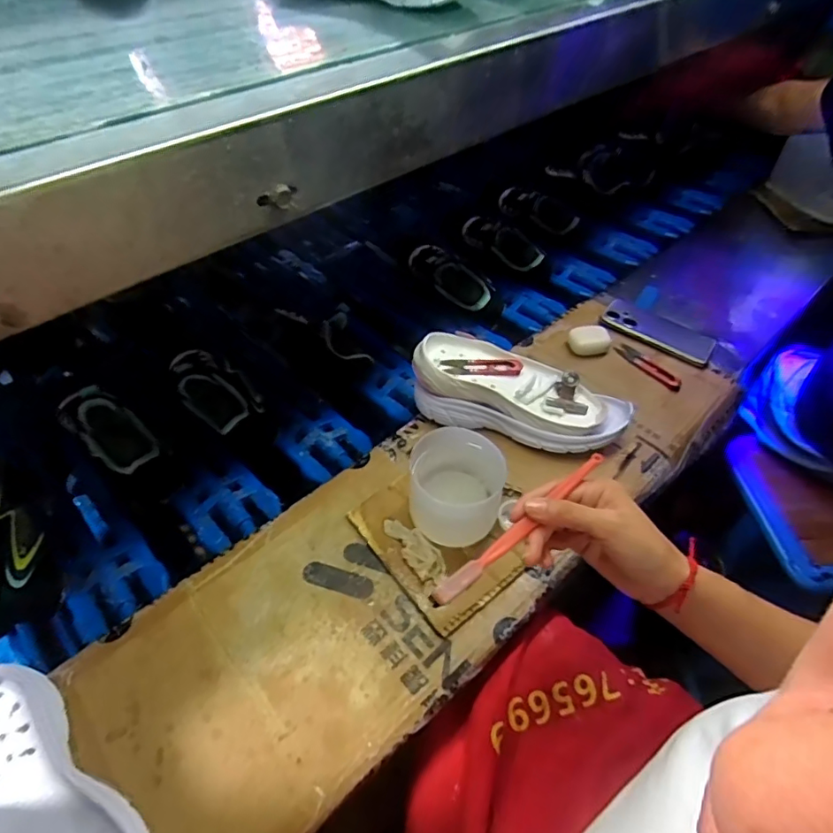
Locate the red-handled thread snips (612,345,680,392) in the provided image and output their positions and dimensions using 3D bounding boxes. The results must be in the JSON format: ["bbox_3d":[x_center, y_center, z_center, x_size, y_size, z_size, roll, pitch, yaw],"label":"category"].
[{"bbox_3d":[0.324,-0.070,0.741,0.029,0.008,0.100,-30,57,-25],"label":"red-handled thread snips"}]

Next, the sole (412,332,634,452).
[{"bbox_3d":[0.123,-0.022,0.644,0.251,0.080,0.102,18,51,13],"label":"sole"}]

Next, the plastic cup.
[{"bbox_3d":[0.039,0.075,0.545,0.089,0.092,0.092,1,50,-1],"label":"plastic cup"}]

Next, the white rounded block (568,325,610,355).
[{"bbox_3d":[0.248,-0.110,0.764,0.056,0.026,0.042,5,50,2],"label":"white rounded block"}]

